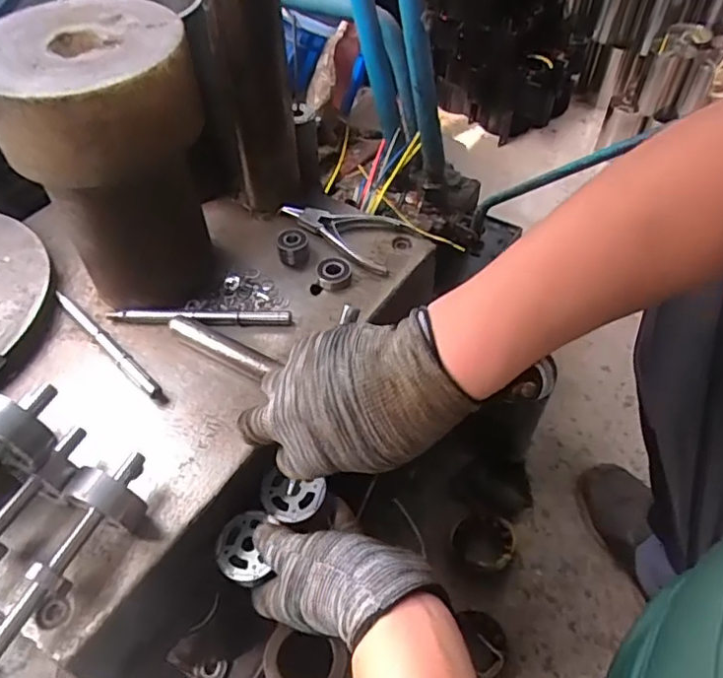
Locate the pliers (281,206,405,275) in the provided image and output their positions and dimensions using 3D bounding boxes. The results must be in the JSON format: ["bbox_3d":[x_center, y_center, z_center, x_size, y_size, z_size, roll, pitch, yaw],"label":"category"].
[{"bbox_3d":[-0.013,-0.116,0.608,0.129,0.015,0.064,29,57,23],"label":"pliers"}]

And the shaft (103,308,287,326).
[{"bbox_3d":[-0.144,-0.020,0.535,0.162,0.010,0.016,2,50,3],"label":"shaft"}]

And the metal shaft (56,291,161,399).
[{"bbox_3d":[-0.220,0.002,0.513,0.156,0.009,0.010,37,60,27],"label":"metal shaft"}]

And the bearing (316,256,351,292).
[{"bbox_3d":[-0.026,-0.061,0.565,0.030,0.013,0.034,-8,51,-6],"label":"bearing"}]

